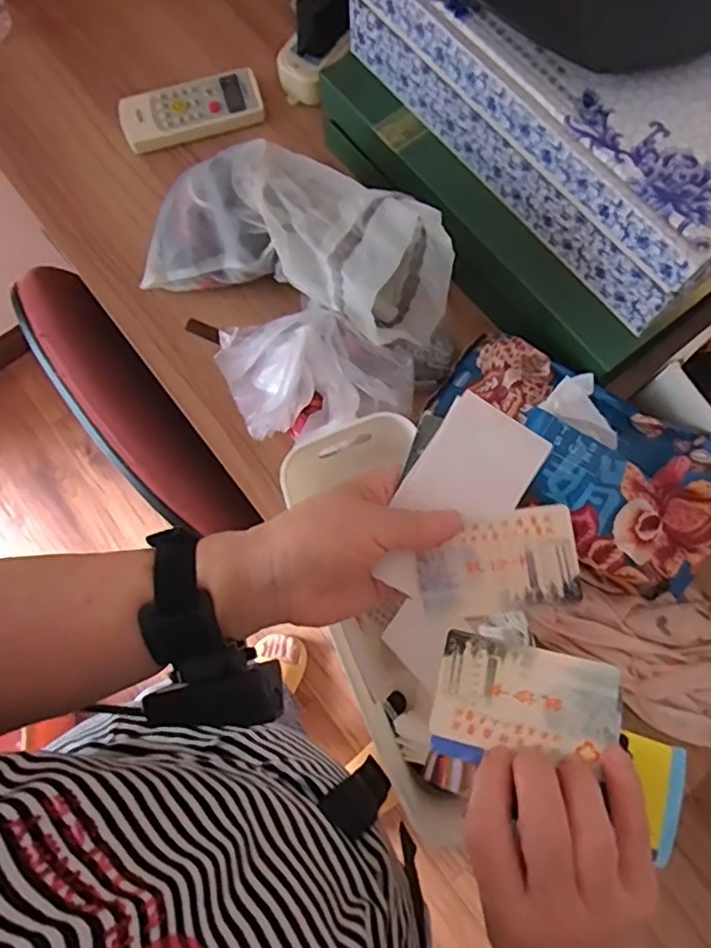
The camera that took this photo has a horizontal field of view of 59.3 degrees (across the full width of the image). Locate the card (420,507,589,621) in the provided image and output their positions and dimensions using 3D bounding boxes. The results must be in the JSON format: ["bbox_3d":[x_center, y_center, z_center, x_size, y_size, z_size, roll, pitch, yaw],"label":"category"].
[{"bbox_3d":[0.078,0.049,0.342,0.085,0.004,0.052,-8,83,3],"label":"card"}]

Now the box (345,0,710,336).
[{"bbox_3d":[0.179,-0.299,0.452,0.202,0.099,0.340,-37,78,-8],"label":"box"}]

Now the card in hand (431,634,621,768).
[{"bbox_3d":[0.084,0.112,0.309,0.085,0.004,0.053,9,62,14],"label":"card in hand"}]

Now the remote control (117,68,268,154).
[{"bbox_3d":[-0.156,-0.349,0.600,0.133,0.023,0.051,-17,76,-4],"label":"remote control"}]

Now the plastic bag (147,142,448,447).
[{"bbox_3d":[-0.048,-0.155,0.473,0.182,0.123,0.263,-34,78,-8],"label":"plastic bag"}]

